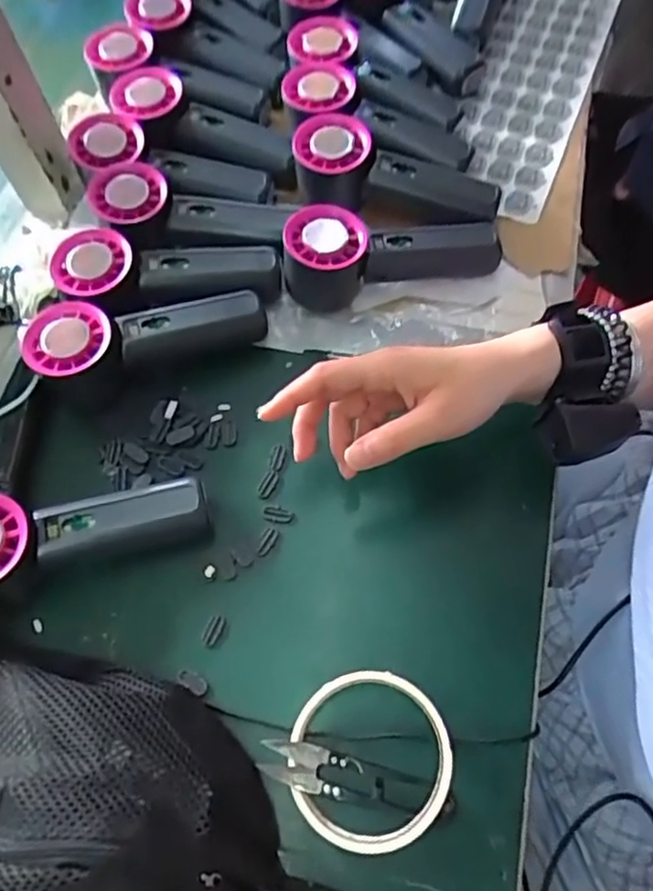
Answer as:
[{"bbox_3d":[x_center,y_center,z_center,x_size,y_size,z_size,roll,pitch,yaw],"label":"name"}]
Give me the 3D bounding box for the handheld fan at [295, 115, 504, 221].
[{"bbox_3d":[0.054,-0.206,0.510,0.156,0.054,0.063,10,64,8],"label":"handheld fan"}]

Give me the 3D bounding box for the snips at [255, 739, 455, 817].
[{"bbox_3d":[0.015,0.178,0.353,0.101,0.008,0.022,12,64,9],"label":"snips"}]

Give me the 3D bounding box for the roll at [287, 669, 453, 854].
[{"bbox_3d":[0.023,0.167,0.354,0.085,0.015,0.086,-1,63,2],"label":"roll"}]

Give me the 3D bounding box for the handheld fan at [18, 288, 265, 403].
[{"bbox_3d":[-0.122,-0.075,0.463,0.158,0.058,0.060,-23,64,-9],"label":"handheld fan"}]

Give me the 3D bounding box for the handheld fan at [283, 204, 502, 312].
[{"bbox_3d":[0.047,-0.144,0.485,0.157,0.059,0.050,-13,63,-4],"label":"handheld fan"}]

